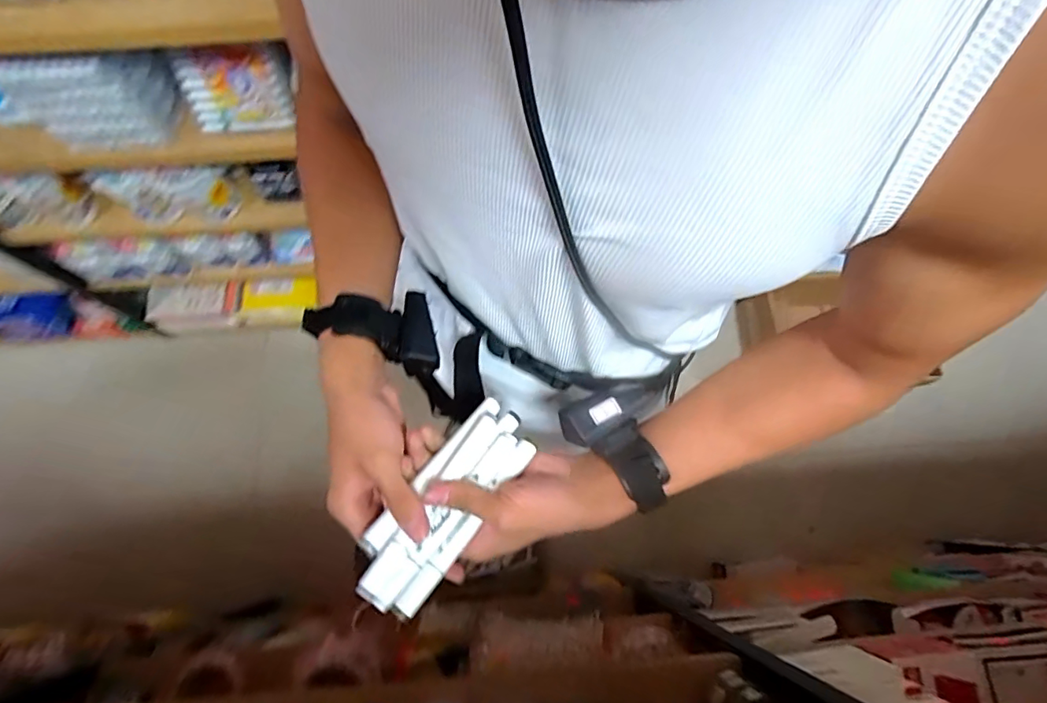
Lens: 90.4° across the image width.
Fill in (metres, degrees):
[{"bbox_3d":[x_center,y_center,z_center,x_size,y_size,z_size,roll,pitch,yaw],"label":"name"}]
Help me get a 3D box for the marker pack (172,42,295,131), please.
[{"bbox_3d":[-0.444,-0.408,0.814,0.162,0.129,0.024,-5,49,-7],"label":"marker pack"}]

